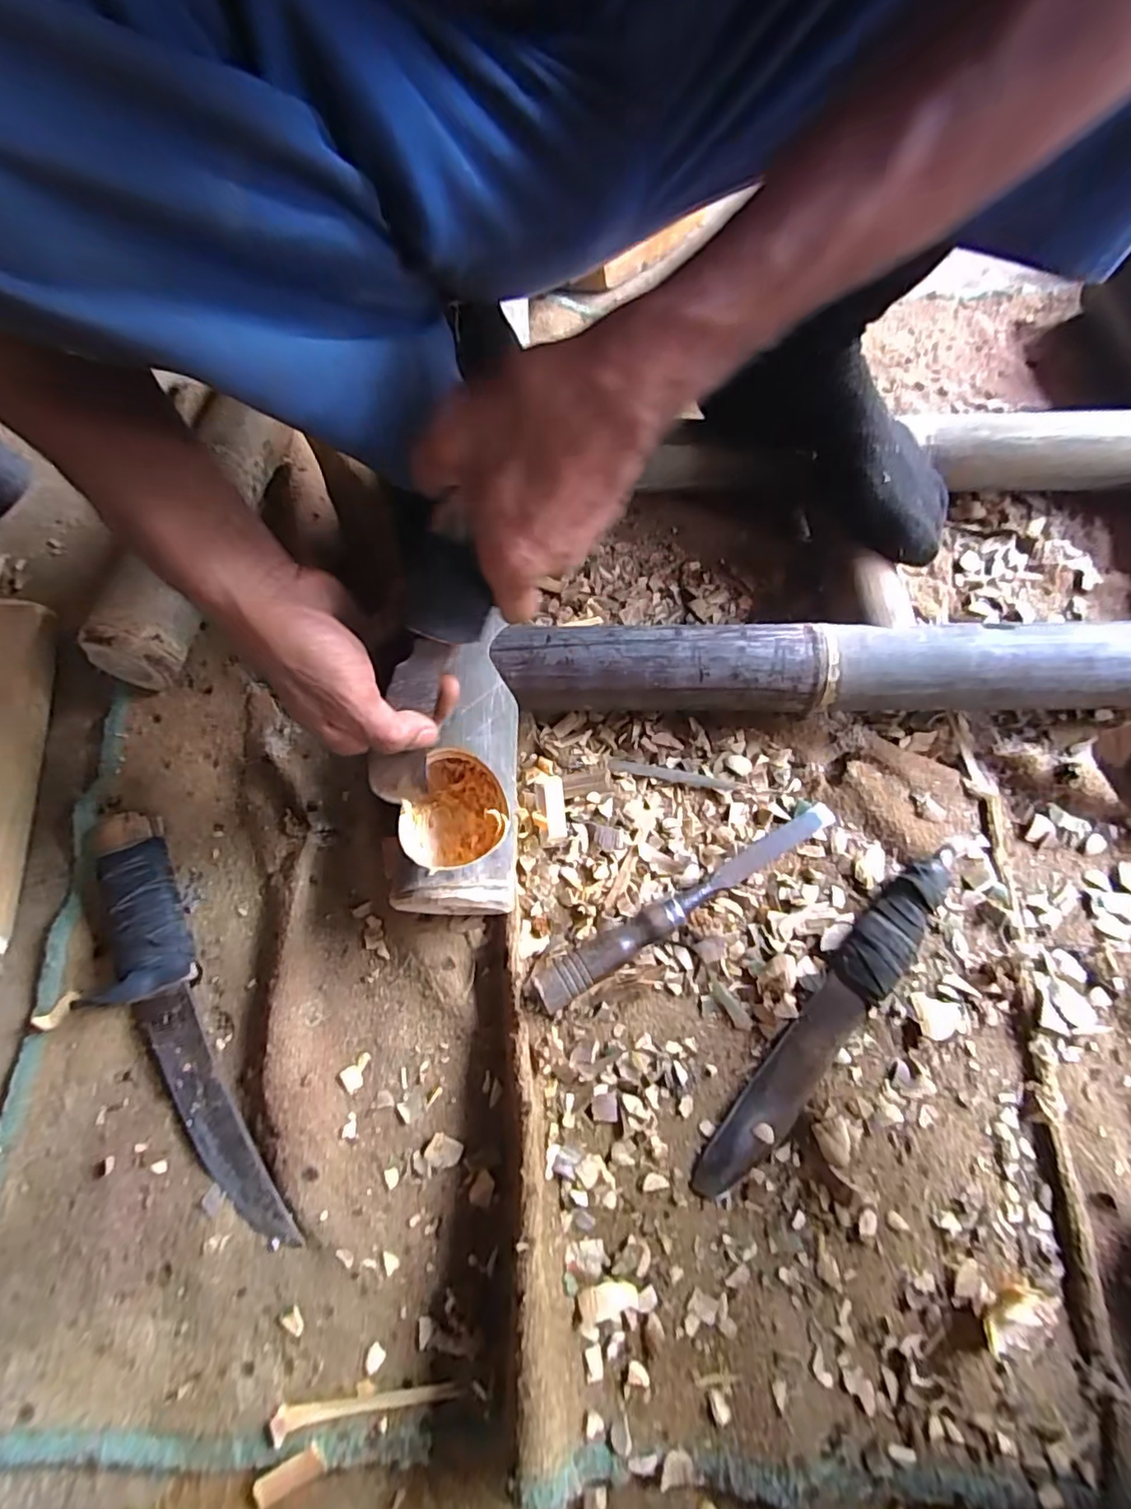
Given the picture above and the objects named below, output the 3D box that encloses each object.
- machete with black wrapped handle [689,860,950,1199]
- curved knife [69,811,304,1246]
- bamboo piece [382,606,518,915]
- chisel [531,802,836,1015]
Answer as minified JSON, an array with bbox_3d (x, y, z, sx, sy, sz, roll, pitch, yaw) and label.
[{"bbox_3d":[0.170,0.171,0.384,0.035,0.022,0.254,39,74,14],"label":"machete with black wrapped handle"},{"bbox_3d":[-0.254,0.172,0.384,0.059,0.033,0.288,-30,72,-10],"label":"curved knife"},{"bbox_3d":[-0.078,0.020,0.413,0.089,0.066,0.171,-1,69,0],"label":"bamboo piece"},{"bbox_3d":[0.087,0.095,0.411,0.243,0.029,0.028,-30,72,-10],"label":"chisel"}]

